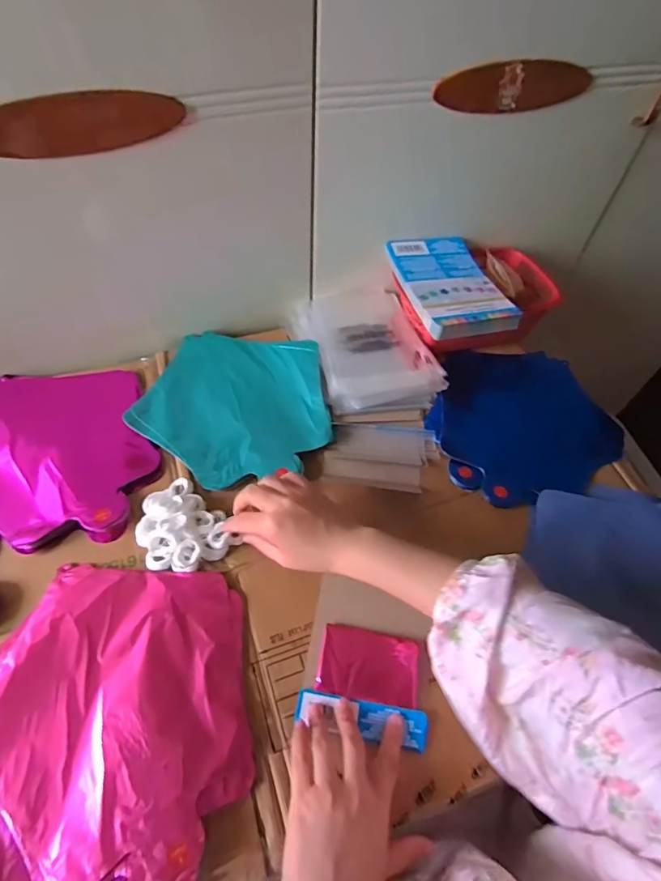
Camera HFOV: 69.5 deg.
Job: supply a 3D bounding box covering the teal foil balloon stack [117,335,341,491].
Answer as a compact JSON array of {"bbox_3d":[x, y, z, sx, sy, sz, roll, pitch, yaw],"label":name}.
[{"bbox_3d":[-0.114,-0.045,0.590,0.232,0.020,0.222,17,58,9],"label":"teal foil balloon stack"}]

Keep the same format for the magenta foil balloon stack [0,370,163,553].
[{"bbox_3d":[-0.322,0.010,0.545,0.227,0.019,0.236,-8,57,-7],"label":"magenta foil balloon stack"}]

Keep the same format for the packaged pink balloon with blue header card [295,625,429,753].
[{"bbox_3d":[0.034,0.224,0.440,0.111,0.013,0.085,11,57,6],"label":"packaged pink balloon with blue header card"}]

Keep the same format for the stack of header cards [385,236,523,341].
[{"bbox_3d":[0.154,-0.199,0.606,0.115,0.027,0.195,-11,58,-11],"label":"stack of header cards"}]

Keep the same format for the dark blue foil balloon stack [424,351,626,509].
[{"bbox_3d":[0.243,-0.026,0.603,0.235,0.023,0.214,-10,57,-8],"label":"dark blue foil balloon stack"}]

